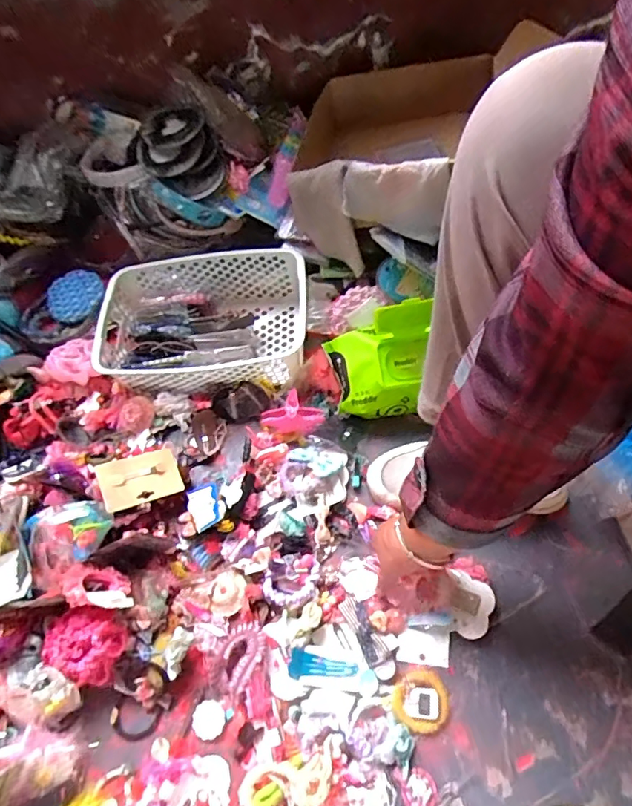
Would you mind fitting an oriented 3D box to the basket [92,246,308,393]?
[{"bbox_3d":[-0.172,-0.113,0.734,0.317,0.092,0.200,-2,59,2],"label":"basket"}]

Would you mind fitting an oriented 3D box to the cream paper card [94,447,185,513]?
[{"bbox_3d":[-0.220,0.095,0.623,0.095,0.008,0.061,-16,78,-32],"label":"cream paper card"}]

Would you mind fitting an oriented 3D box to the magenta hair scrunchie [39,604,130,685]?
[{"bbox_3d":[-0.248,0.252,0.526,0.078,0.032,0.068,12,60,10],"label":"magenta hair scrunchie"}]

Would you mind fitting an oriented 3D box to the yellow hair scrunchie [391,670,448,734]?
[{"bbox_3d":[0.108,0.311,0.519,0.056,0.012,0.054,-2,59,2],"label":"yellow hair scrunchie"}]

